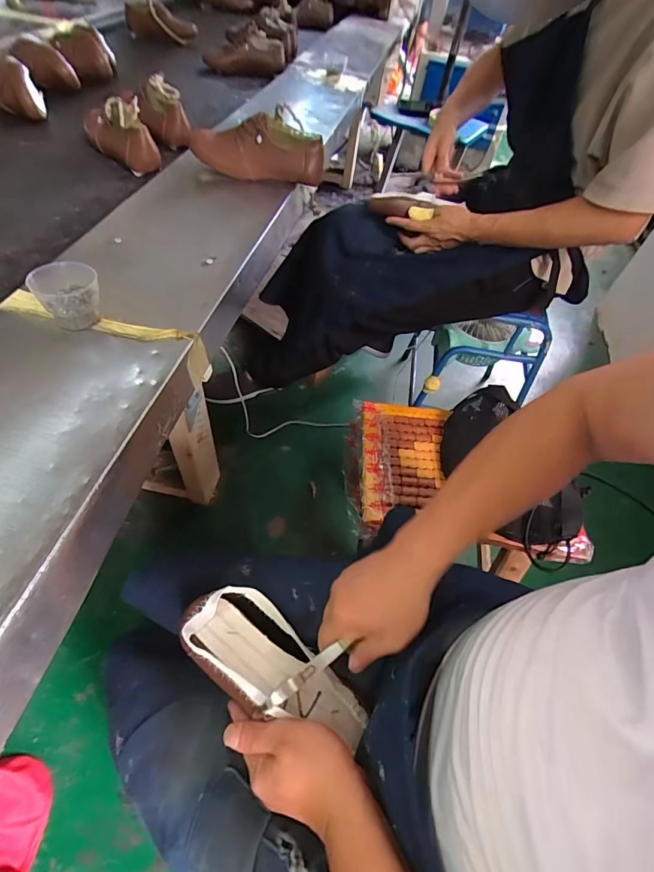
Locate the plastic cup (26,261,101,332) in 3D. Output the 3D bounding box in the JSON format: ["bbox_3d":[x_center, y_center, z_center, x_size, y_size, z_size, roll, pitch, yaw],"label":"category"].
[{"bbox_3d":[-0.275,-0.149,0.441,0.061,0.057,0.057,4,54,-5],"label":"plastic cup"}]

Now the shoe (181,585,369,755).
[{"bbox_3d":[-0.045,0.218,0.386,0.200,0.050,0.089,32,57,6],"label":"shoe"}]

